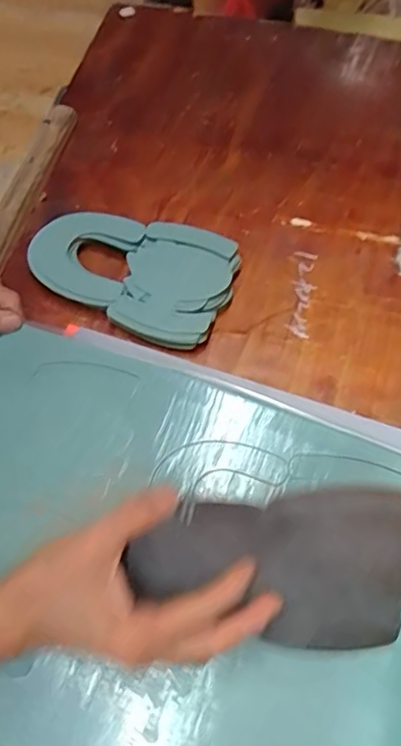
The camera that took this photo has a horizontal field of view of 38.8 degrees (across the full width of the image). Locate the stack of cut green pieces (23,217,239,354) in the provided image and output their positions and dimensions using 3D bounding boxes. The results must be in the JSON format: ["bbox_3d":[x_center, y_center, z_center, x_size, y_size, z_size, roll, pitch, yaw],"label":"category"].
[{"bbox_3d":[-0.067,-0.104,0.565,0.193,0.026,0.116,23,71,12],"label":"stack of cut green pieces"}]

